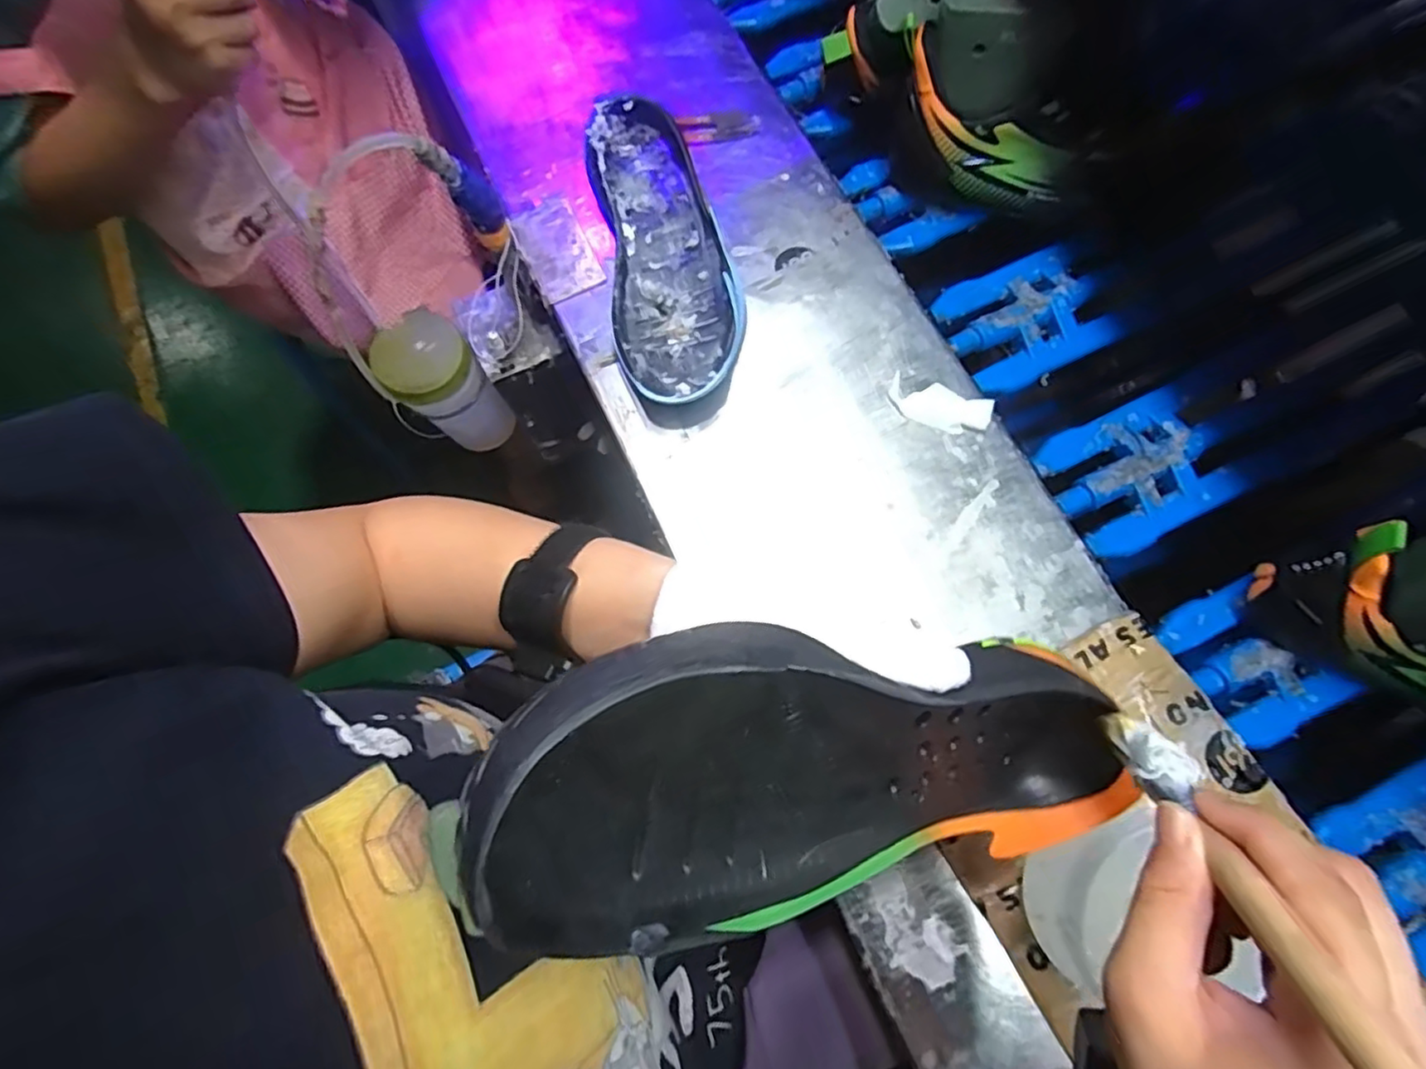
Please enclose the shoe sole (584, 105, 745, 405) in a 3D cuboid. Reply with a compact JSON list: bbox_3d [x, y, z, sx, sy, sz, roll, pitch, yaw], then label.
[{"bbox_3d":[-0.033,-0.200,0.455,0.089,0.044,0.232,-11,75,1],"label":"shoe sole"}]

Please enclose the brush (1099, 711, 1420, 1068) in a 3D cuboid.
[{"bbox_3d":[0.146,0.099,0.166,0.012,0.184,0.014,17,108,6],"label":"brush"}]

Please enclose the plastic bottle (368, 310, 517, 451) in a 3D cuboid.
[{"bbox_3d":[-0.233,-0.126,0.570,0.070,0.128,0.066,-37,76,-6],"label":"plastic bottle"}]

